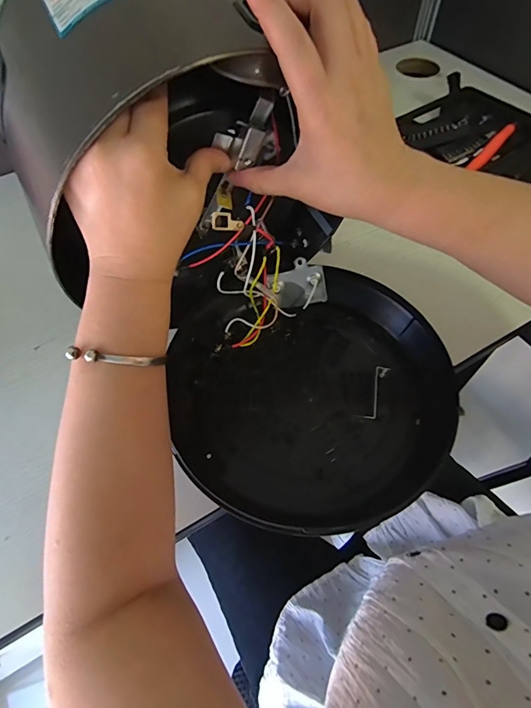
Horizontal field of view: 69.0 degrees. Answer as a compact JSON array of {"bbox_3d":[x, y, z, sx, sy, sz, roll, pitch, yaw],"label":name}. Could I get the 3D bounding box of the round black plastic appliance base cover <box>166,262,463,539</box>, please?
[{"bbox_3d":[0.046,0.028,0.358,0.252,0.037,0.239,-1,60,1],"label":"round black plastic appliance base cover"}]

